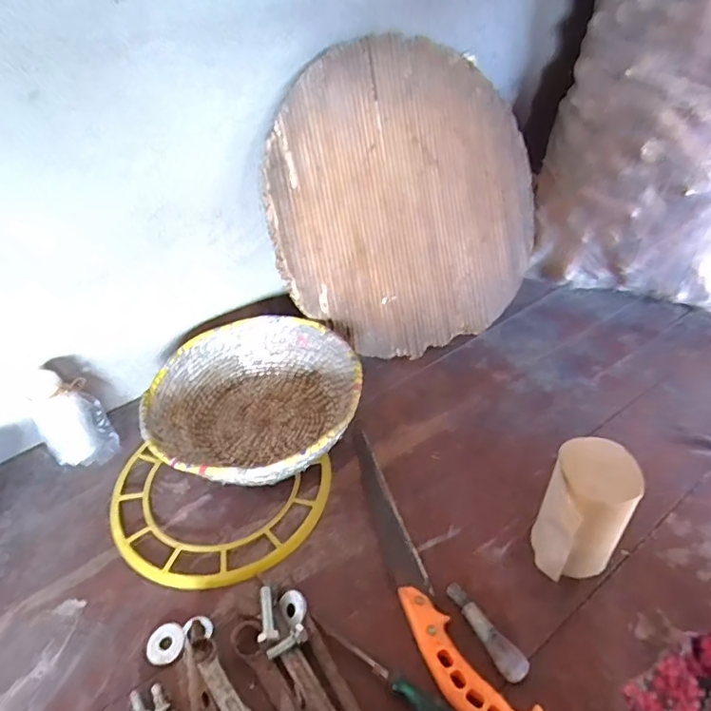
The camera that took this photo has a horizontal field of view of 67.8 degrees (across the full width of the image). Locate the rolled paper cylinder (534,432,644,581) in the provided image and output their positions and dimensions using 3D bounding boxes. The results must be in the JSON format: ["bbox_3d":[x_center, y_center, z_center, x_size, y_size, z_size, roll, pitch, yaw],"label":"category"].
[{"bbox_3d":[0.218,0.153,0.509,0.072,0.130,0.089,23,46,28],"label":"rolled paper cylinder"}]

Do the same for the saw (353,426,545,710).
[{"bbox_3d":[0.055,0.208,0.540,0.068,0.013,0.369,-18,42,-17],"label":"saw"}]

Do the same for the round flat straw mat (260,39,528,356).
[{"bbox_3d":[0.087,-0.223,0.780,0.454,0.417,0.019,-20,19,-21],"label":"round flat straw mat"}]

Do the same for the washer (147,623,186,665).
[{"bbox_3d":[-0.177,0.268,0.493,0.034,0.004,0.035,-2,40,2],"label":"washer"}]

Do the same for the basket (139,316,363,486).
[{"bbox_3d":[-0.123,0.062,0.658,0.254,0.086,0.250,-13,41,-11],"label":"basket"}]

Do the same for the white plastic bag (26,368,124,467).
[{"bbox_3d":[-0.341,0.075,0.635,0.070,0.111,0.078,-28,45,-26],"label":"white plastic bag"}]

